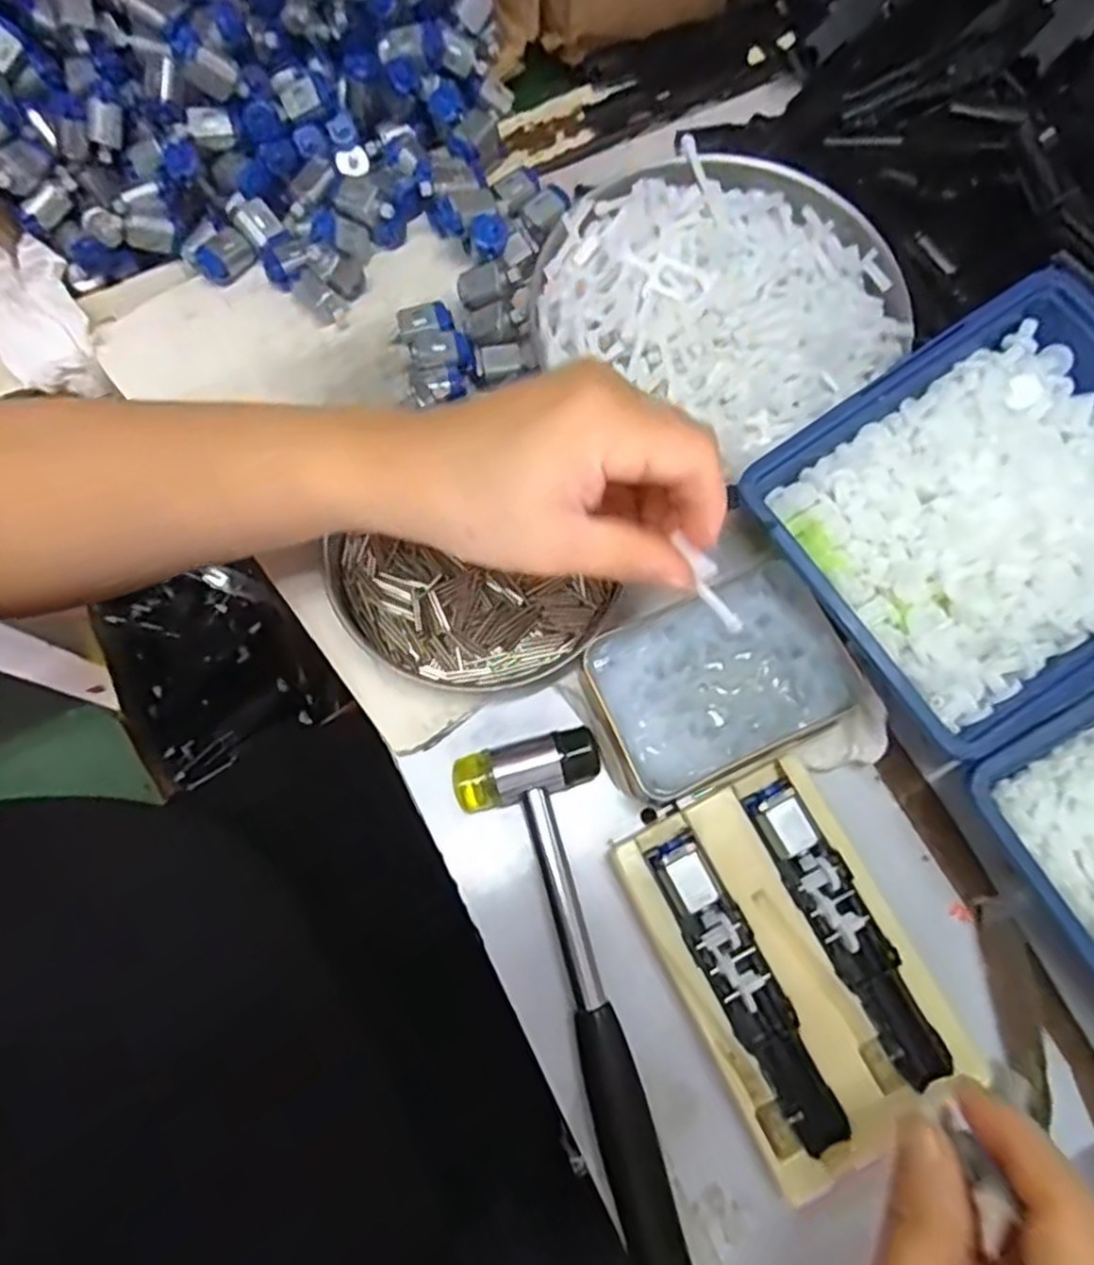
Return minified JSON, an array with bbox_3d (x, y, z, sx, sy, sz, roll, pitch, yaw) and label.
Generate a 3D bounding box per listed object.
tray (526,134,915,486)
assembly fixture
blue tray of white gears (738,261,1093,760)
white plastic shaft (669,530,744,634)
[{"bbox_3d":[0.087,-0.166,0.376,0.165,0.026,0.157,0,72,0],"label":"tray"},{"bbox_3d":[0.098,0.126,0.297,0.094,0.024,0.135,-26,74,-8],"label":"assembly fixture"},{"bbox_3d":[0.187,-0.050,0.311,0.167,0.043,0.146,-32,75,-10],"label":"blue tray of white gears"},{"bbox_3d":[0.056,-0.018,0.266,0.007,0.009,0.042,-38,107,-11],"label":"white plastic shaft"}]

